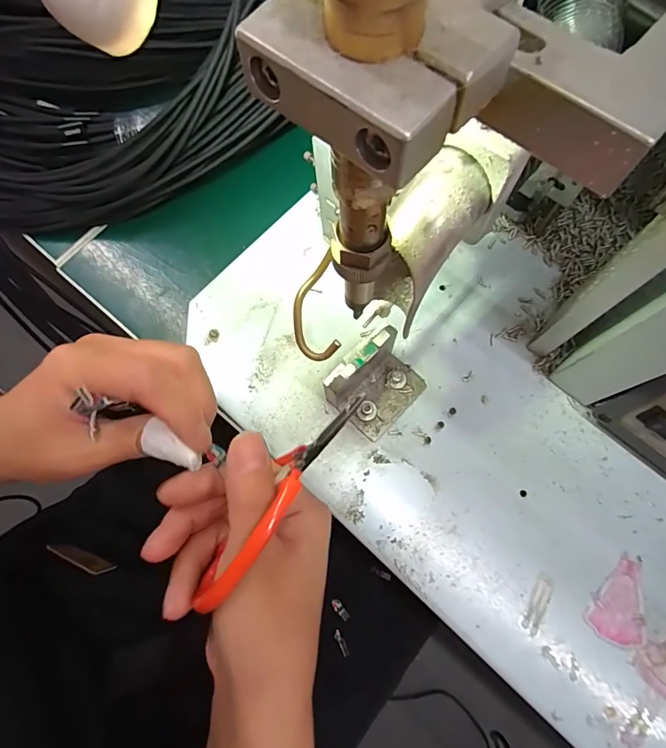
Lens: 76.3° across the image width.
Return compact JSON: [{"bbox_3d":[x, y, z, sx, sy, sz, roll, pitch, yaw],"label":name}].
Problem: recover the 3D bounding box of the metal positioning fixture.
[{"bbox_3d":[0.027,0.002,0.246,0.056,0.044,0.047,-42,76,-10],"label":"metal positioning fixture"}]

